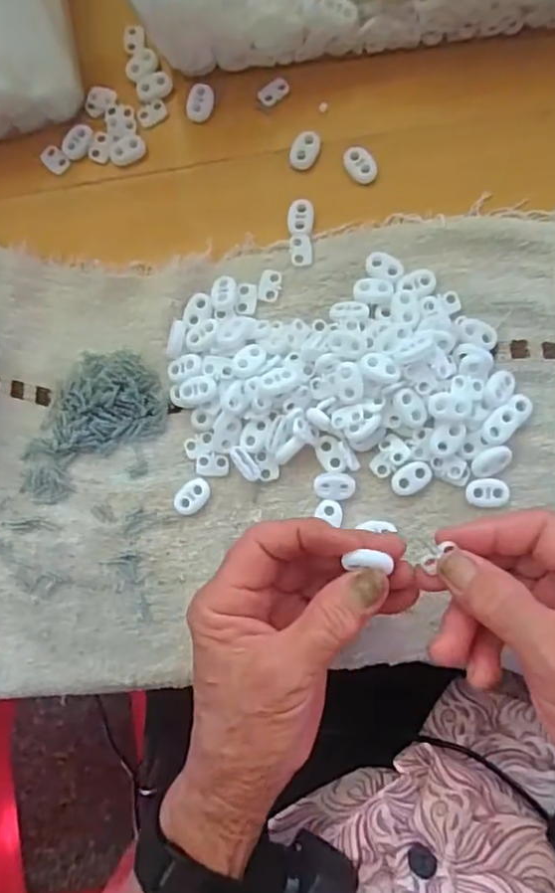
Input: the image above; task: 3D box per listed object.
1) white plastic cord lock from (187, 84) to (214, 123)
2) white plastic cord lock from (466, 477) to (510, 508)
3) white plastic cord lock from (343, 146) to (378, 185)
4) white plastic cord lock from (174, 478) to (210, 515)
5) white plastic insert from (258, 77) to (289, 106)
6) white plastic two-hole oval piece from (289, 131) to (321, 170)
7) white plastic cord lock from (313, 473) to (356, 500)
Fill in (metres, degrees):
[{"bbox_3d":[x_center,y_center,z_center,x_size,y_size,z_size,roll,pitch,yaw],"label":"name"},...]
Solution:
[{"bbox_3d":[-0.047,-0.210,0.378,0.015,0.004,0.022,10,102,-8],"label":"white plastic cord lock"},{"bbox_3d":[0.114,0.025,0.334,0.022,0.007,0.016,3,85,5],"label":"white plastic cord lock"},{"bbox_3d":[0.048,-0.164,0.360,0.015,0.005,0.023,-37,83,1],"label":"white plastic cord lock"},{"bbox_3d":[-0.048,0.028,0.351,0.022,0.007,0.016,-41,83,0],"label":"white plastic cord lock"},{"bbox_3d":[-0.002,-0.215,0.375,0.019,0.004,0.011,-36,83,1],"label":"white plastic insert"},{"bbox_3d":[0.017,-0.176,0.370,0.016,0.010,0.021,13,86,6],"label":"white plastic two-hole oval piece"},{"bbox_3d":[0.032,0.022,0.341,0.023,0.004,0.015,0,102,1],"label":"white plastic cord lock"}]

